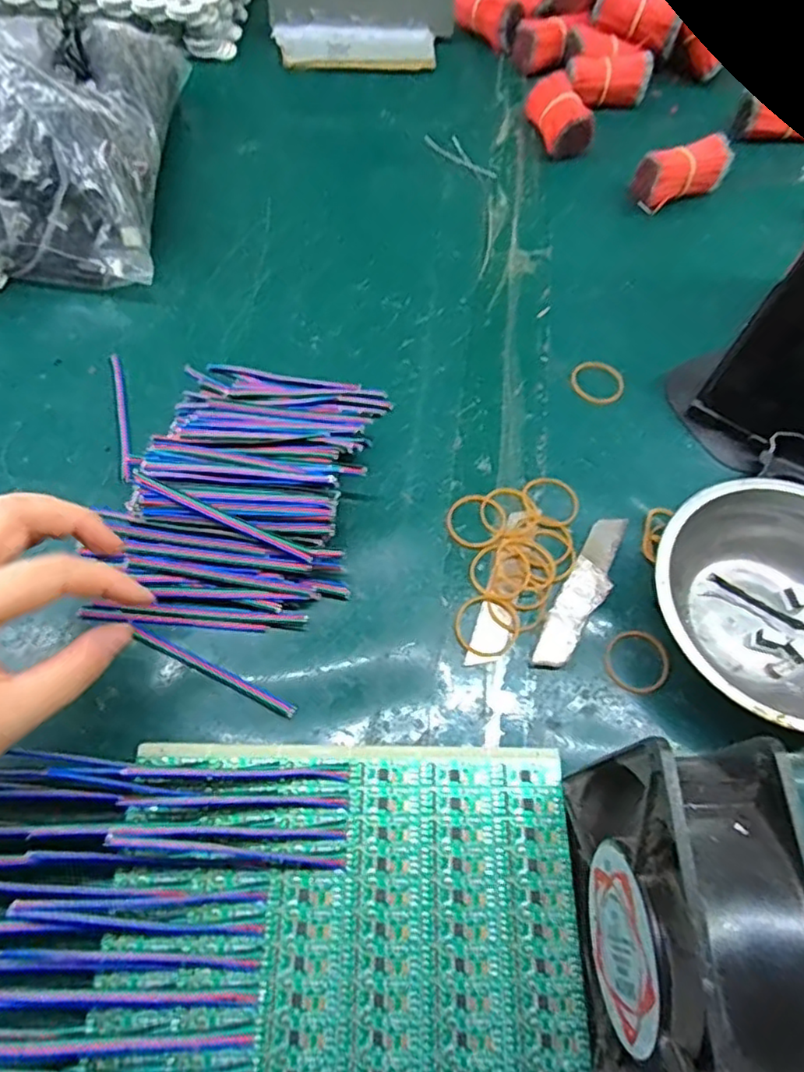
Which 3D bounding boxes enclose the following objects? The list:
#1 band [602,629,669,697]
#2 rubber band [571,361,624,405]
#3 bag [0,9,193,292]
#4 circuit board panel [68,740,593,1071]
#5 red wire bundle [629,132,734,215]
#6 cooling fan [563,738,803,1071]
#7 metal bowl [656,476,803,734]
[{"bbox_3d":[0.122,0.064,0.320,0.032,0.004,0.034,1,64,-3],"label":"band"},{"bbox_3d":[0.128,-0.101,0.406,0.034,0.004,0.034,1,64,-3],"label":"rubber band"},{"bbox_3d":[-0.229,-0.284,0.441,0.124,0.084,0.226,-5,64,-6],"label":"bag"},{"bbox_3d":[-0.025,0.172,0.254,0.193,0.010,0.165,2,64,-2],"label":"circuit board panel"},{"bbox_3d":[0.214,-0.278,0.478,0.075,0.039,0.034,-24,68,-14],"label":"red wire bundle"},{"bbox_3d":[0.092,0.140,0.211,0.043,0.118,0.119,0,64,-3],"label":"cooling fan"},{"bbox_3d":[0.187,0.037,0.315,0.114,0.043,0.123,1,64,-3],"label":"metal bowl"}]

